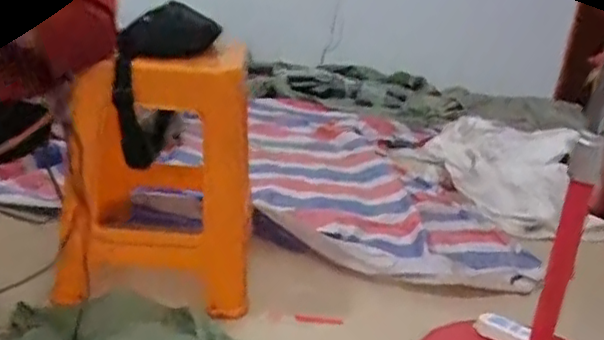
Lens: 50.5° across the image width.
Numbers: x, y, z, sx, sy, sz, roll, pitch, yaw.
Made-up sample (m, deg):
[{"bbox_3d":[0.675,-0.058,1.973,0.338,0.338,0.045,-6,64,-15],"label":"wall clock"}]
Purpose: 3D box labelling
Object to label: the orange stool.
[{"bbox_3d":[-0.269,-0.017,1.259,0.354,0.427,0.287,4,22,-7],"label":"orange stool"}]

